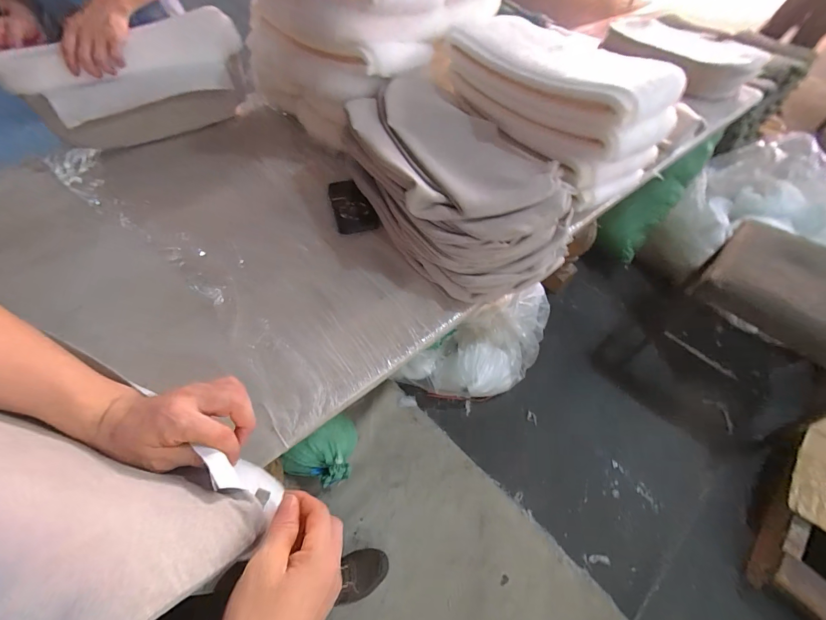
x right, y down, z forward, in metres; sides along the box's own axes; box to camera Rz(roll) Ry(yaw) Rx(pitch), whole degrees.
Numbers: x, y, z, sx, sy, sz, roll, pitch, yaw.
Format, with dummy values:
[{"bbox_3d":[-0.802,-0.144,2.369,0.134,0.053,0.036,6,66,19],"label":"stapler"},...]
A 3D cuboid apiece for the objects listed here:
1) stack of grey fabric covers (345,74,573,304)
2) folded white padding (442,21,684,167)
[{"bbox_3d":[0.079,-0.257,0.678,0.314,0.148,0.500,-20,56,-15],"label":"stack of grey fabric covers"},{"bbox_3d":[0.289,-0.460,0.722,0.210,0.136,0.465,-28,58,-20],"label":"folded white padding"}]

